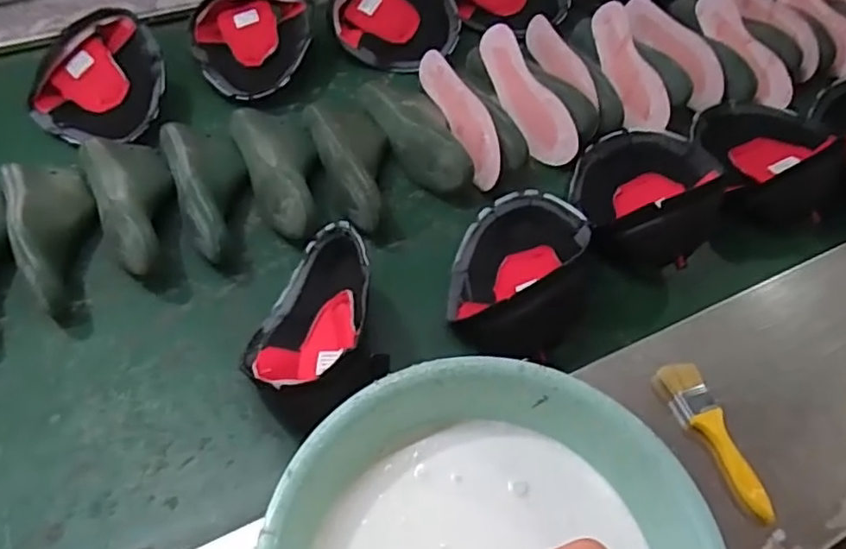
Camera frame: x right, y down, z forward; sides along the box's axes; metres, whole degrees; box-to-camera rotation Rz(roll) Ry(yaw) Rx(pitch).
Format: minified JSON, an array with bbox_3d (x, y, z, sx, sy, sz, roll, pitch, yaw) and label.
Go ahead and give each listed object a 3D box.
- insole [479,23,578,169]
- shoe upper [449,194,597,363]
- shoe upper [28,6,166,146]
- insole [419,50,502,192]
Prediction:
[{"bbox_3d":[0.139,-0.245,0.867,0.009,0.065,0.222,-4,61,-56],"label":"insole"},{"bbox_3d":[0.109,-0.016,0.698,0.142,0.084,0.216,13,52,5],"label":"shoe upper"},{"bbox_3d":[-0.425,-0.250,0.826,0.172,0.068,0.179,1,56,-1],"label":"shoe upper"},{"bbox_3d":[0.052,-0.207,0.829,0.037,0.050,0.206,-18,59,-14],"label":"insole"}]

